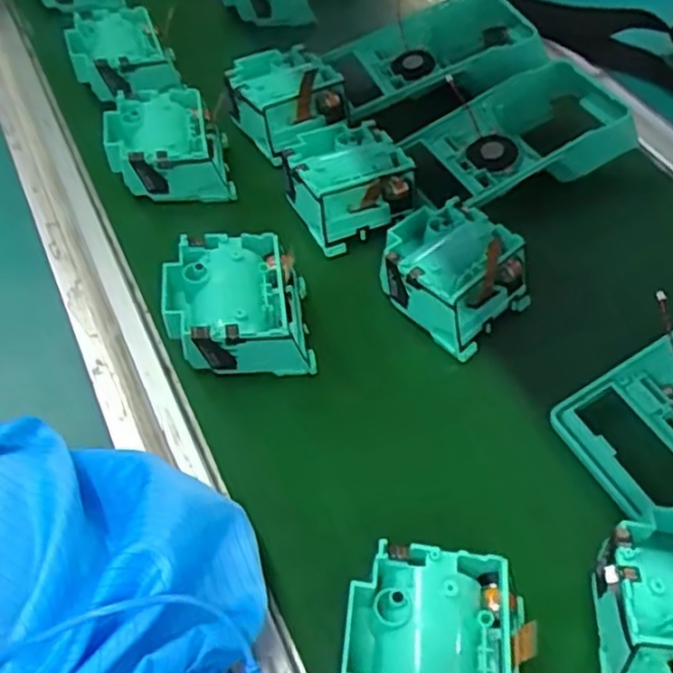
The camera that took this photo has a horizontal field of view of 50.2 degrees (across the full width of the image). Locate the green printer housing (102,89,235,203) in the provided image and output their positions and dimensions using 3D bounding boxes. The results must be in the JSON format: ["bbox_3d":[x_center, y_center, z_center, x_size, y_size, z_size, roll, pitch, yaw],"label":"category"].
[{"bbox_3d":[-0.113,-0.129,0.485,0.079,0.037,0.081,-7,52,-12],"label":"green printer housing"}]

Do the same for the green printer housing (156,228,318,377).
[{"bbox_3d":[-0.055,-0.016,0.403,0.080,0.044,0.075,-3,51,-9],"label":"green printer housing"}]

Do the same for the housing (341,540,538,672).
[{"bbox_3d":[0.041,0.133,0.293,0.078,0.046,0.077,7,50,-1],"label":"housing"}]

